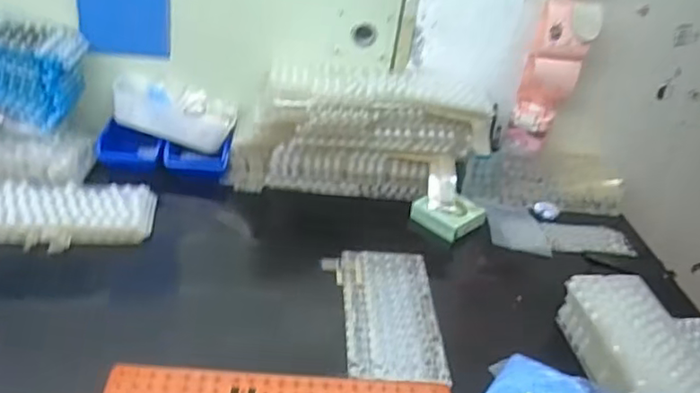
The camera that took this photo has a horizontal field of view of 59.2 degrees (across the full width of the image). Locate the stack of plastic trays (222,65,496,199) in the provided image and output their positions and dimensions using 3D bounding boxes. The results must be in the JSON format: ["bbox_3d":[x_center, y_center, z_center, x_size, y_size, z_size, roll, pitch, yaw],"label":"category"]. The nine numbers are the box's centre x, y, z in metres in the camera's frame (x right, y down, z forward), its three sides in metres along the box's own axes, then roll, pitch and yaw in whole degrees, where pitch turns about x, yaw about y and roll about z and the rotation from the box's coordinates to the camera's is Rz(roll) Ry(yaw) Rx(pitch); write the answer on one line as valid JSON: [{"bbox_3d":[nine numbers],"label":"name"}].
[{"bbox_3d":[0.033,-0.120,1.207,0.504,0.229,0.136,6,31,1],"label":"stack of plastic trays"}]

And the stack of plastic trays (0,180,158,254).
[{"bbox_3d":[-0.505,0.029,1.042,0.334,0.046,0.141,1,31,-7],"label":"stack of plastic trays"}]

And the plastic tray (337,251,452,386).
[{"bbox_3d":[0.063,0.179,0.951,0.145,0.018,0.285,2,31,-5],"label":"plastic tray"}]

